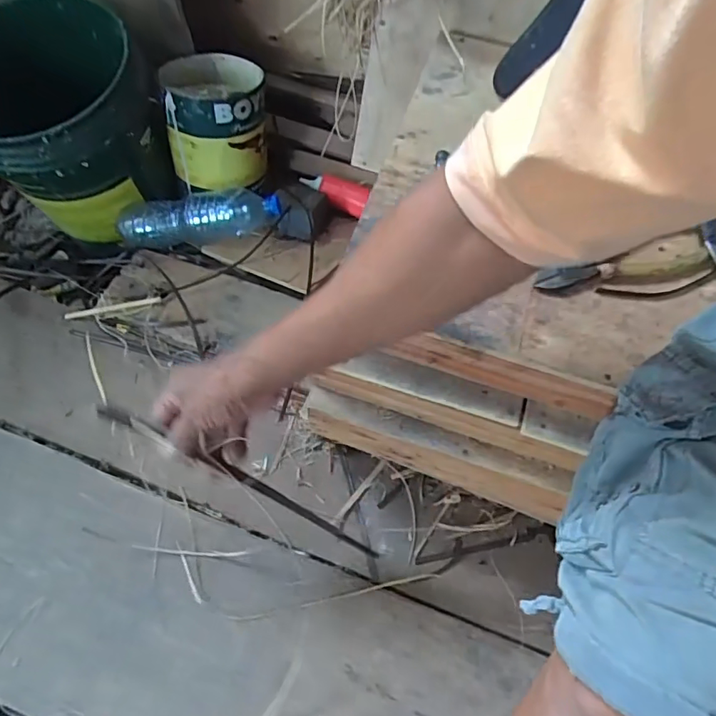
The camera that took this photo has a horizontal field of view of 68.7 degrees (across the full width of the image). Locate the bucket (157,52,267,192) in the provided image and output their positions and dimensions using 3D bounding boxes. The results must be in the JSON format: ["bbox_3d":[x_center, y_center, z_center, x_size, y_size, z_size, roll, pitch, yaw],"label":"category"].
[{"bbox_3d":[-0.240,-0.405,0.884,0.158,0.148,0.167,1,63,-3],"label":"bucket"}]

